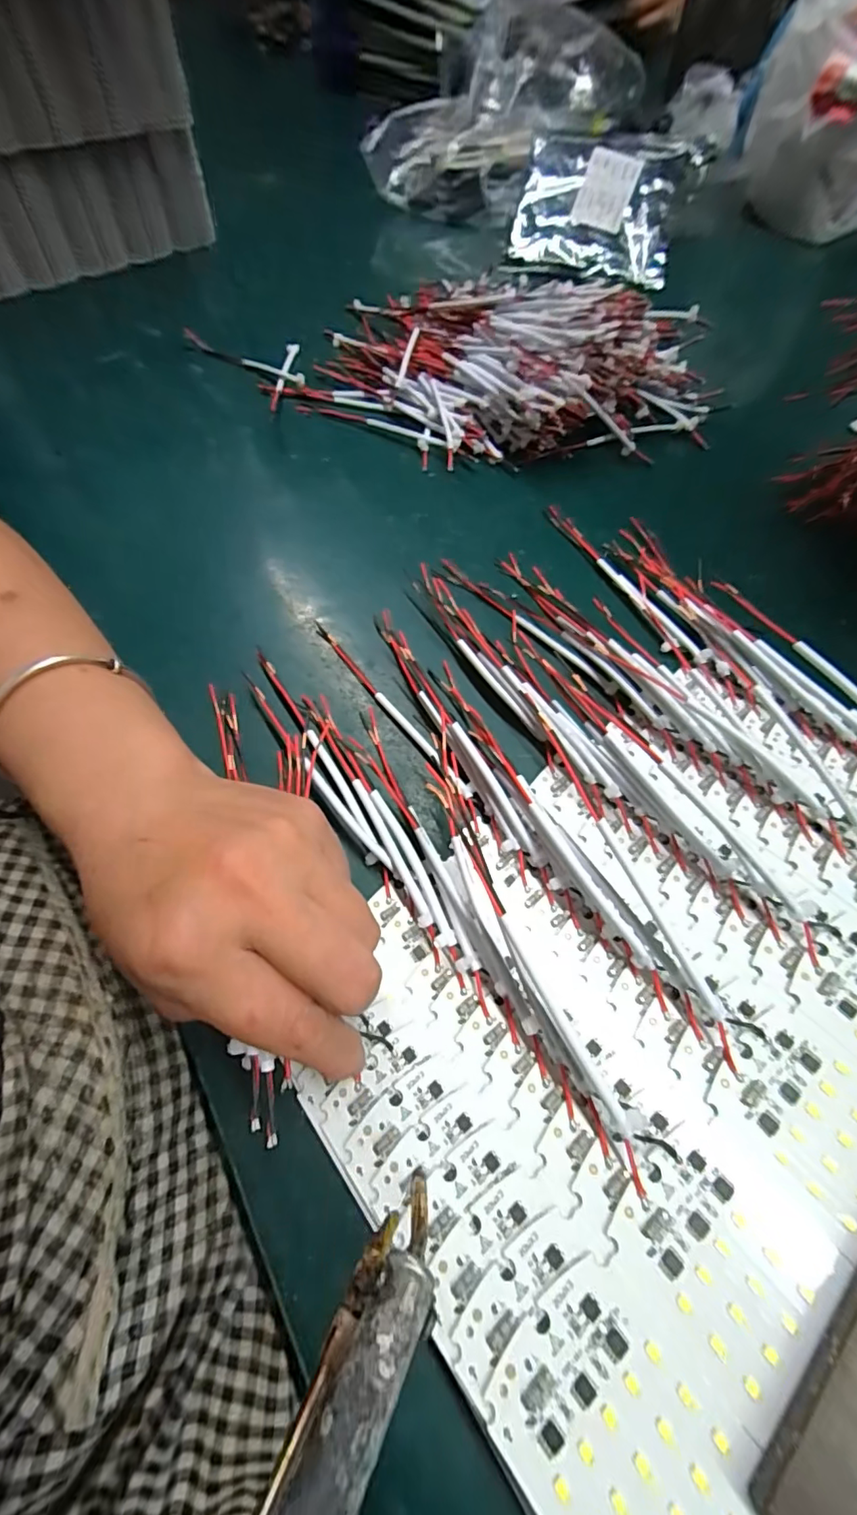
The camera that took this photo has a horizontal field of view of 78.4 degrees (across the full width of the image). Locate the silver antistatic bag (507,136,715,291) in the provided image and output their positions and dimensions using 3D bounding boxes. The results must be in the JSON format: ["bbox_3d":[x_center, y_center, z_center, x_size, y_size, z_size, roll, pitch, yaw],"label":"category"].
[{"bbox_3d":[0.175,-0.551,0.524,0.167,0.019,0.145,16,92,6],"label":"silver antistatic bag"}]

